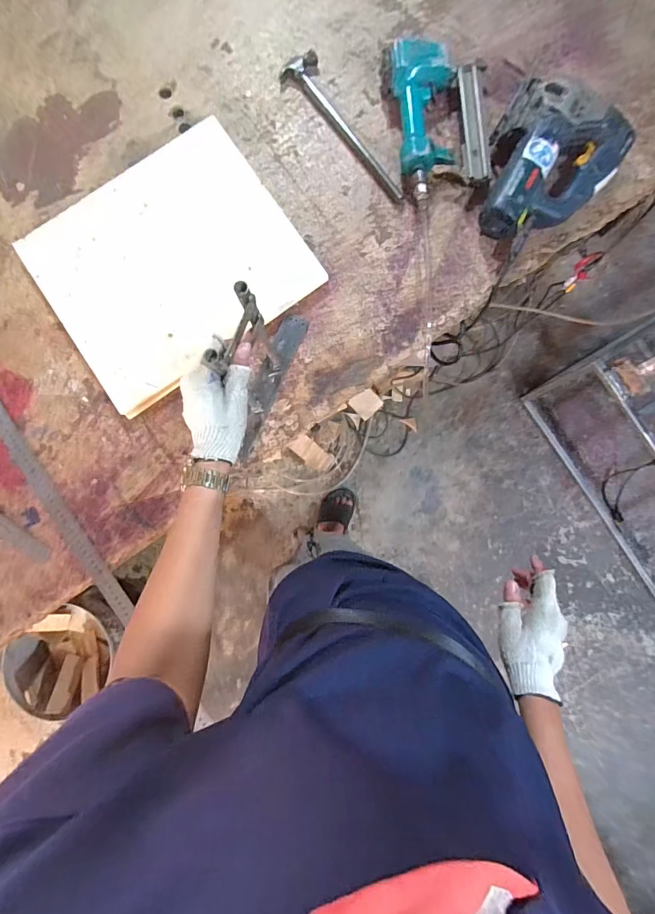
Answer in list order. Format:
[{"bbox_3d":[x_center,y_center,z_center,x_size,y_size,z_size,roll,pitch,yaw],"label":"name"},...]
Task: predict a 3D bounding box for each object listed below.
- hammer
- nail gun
[{"bbox_3d":[0.038,-0.544,0.699,0.065,0.022,0.287,-44,85,-3],"label":"hammer"},{"bbox_3d":[0.182,-0.526,0.669,0.156,0.062,0.230,-11,84,1],"label":"nail gun"}]

